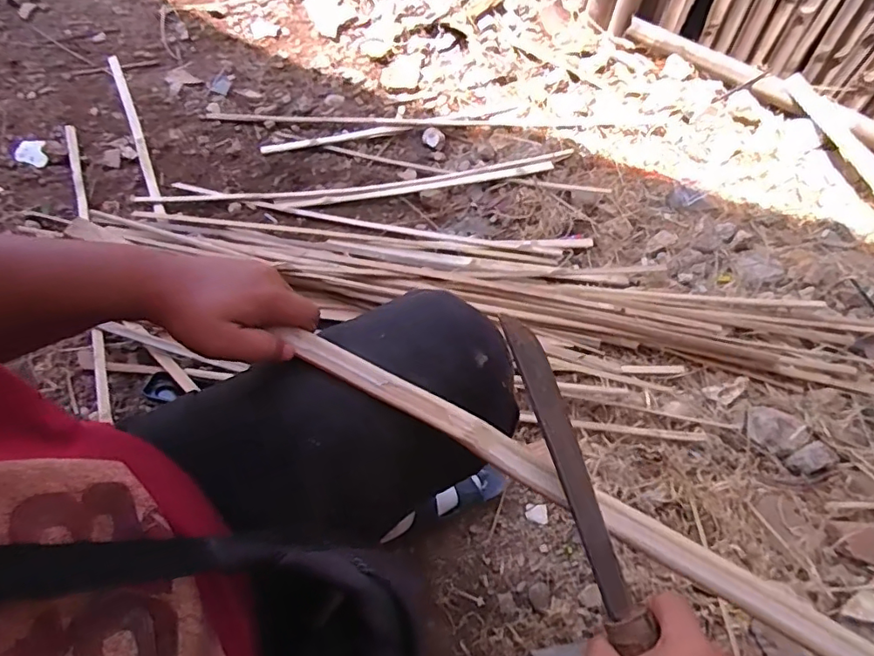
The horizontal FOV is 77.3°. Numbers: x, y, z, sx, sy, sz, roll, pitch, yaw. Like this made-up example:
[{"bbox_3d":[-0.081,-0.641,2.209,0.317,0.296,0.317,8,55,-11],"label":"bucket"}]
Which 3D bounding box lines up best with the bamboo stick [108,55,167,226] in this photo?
[{"bbox_3d":[-0.665,-0.428,1.199,0.024,0.021,0.541,-21,65,-13],"label":"bamboo stick"}]

